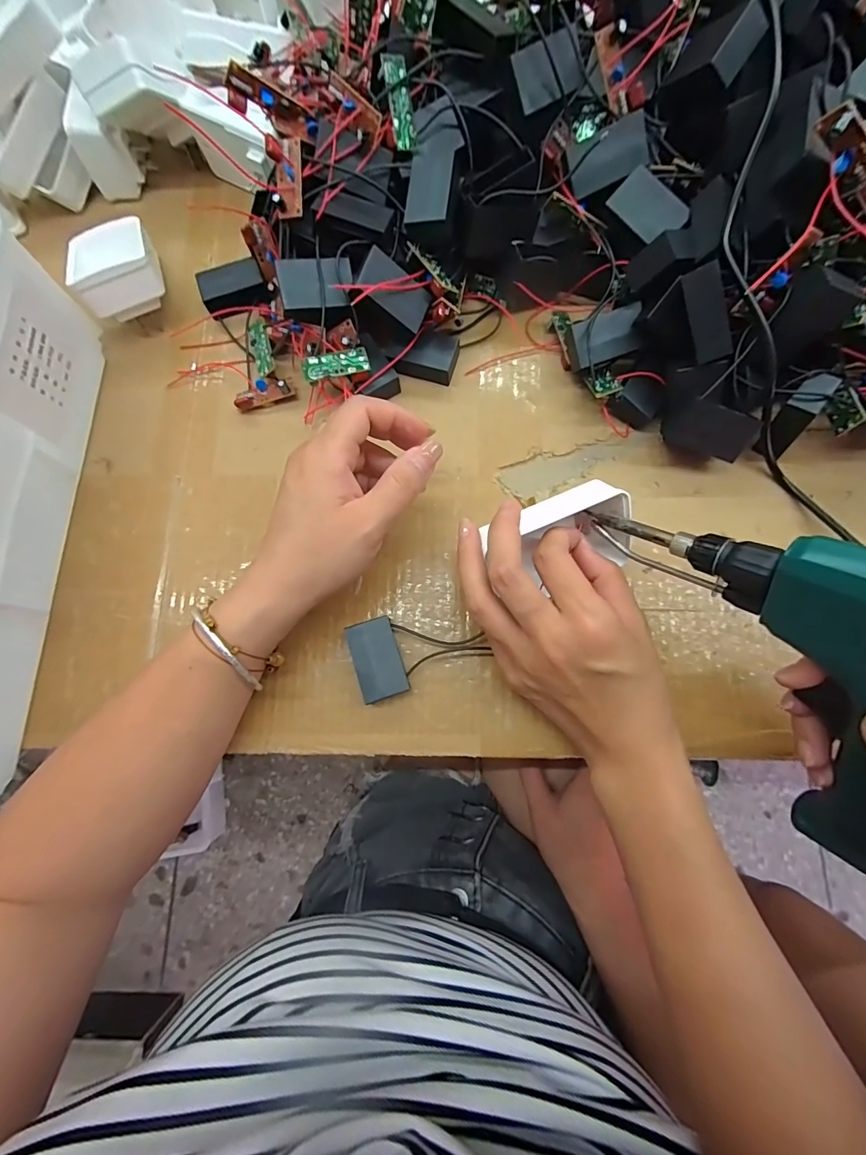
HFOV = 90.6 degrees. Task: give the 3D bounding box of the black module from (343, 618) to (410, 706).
[{"bbox_3d":[-0.033,0.051,0.265,0.027,0.019,0.047,-17,78,-2],"label":"black module"}]

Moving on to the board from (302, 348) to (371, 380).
[{"bbox_3d":[-0.064,-0.142,0.286,0.044,0.005,0.017,-16,92,-13],"label":"board"}]

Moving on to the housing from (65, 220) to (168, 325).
[{"bbox_3d":[-0.231,-0.226,0.314,0.055,0.034,0.077,-27,68,-6],"label":"housing"}]

